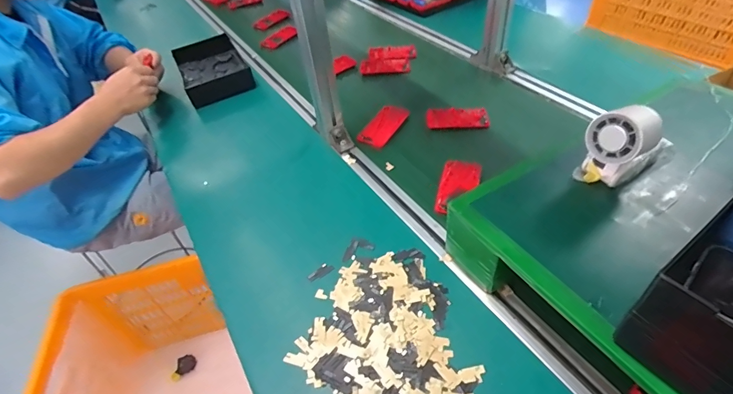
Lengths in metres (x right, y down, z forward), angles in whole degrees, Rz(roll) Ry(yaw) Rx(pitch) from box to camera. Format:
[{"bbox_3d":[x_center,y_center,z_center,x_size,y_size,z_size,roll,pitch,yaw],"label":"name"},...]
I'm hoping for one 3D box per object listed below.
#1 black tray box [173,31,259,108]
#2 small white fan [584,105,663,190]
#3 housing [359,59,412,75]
[{"bbox_3d":[-0.411,-0.340,1.054,0.167,0.066,0.287,-24,47,-16],"label":"black tray box"},{"bbox_3d":[0.310,-0.068,0.477,0.065,0.082,0.054,-25,47,-17],"label":"small white fan"},{"bbox_3d":[0.047,-0.333,0.994,0.125,0.012,0.056,-6,63,0],"label":"housing"}]

